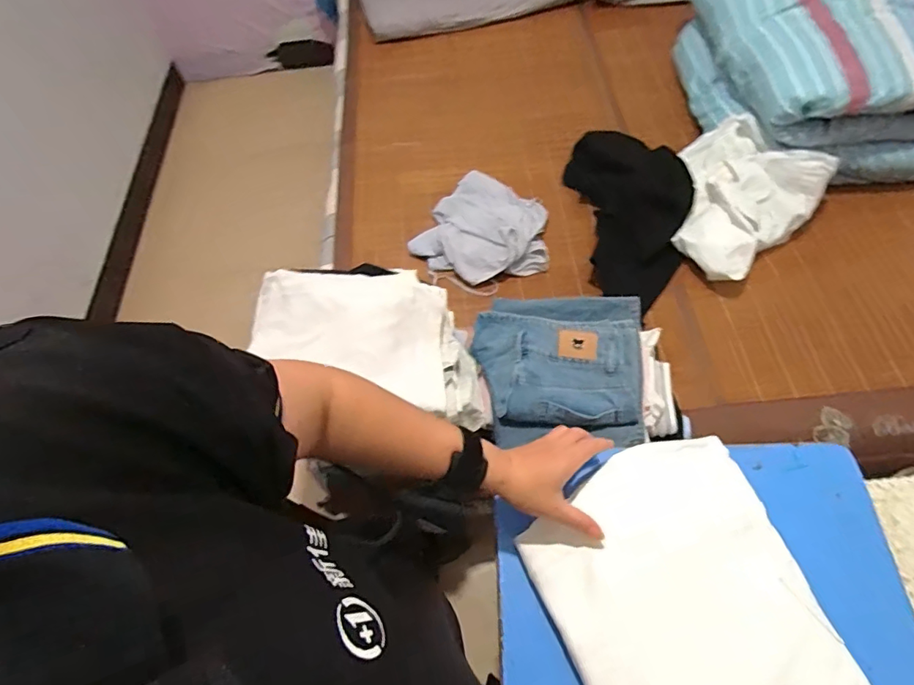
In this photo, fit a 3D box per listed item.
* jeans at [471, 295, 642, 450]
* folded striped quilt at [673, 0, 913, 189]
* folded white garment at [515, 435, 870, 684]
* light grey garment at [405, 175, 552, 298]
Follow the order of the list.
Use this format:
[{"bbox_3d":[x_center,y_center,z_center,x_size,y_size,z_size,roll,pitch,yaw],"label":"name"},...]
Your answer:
[{"bbox_3d":[0.165,0.037,0.818,0.264,0.065,0.237,1,61,5],"label":"jeans"},{"bbox_3d":[0.842,-0.677,1.179,0.486,0.289,0.619,-6,61,1],"label":"folded striped quilt"},{"bbox_3d":[0.212,0.247,0.474,0.232,0.026,0.280,-19,62,-6],"label":"folded white garment"},{"bbox_3d":[0.074,-0.260,1.145,0.285,0.075,0.295,-2,61,3],"label":"light grey garment"}]

